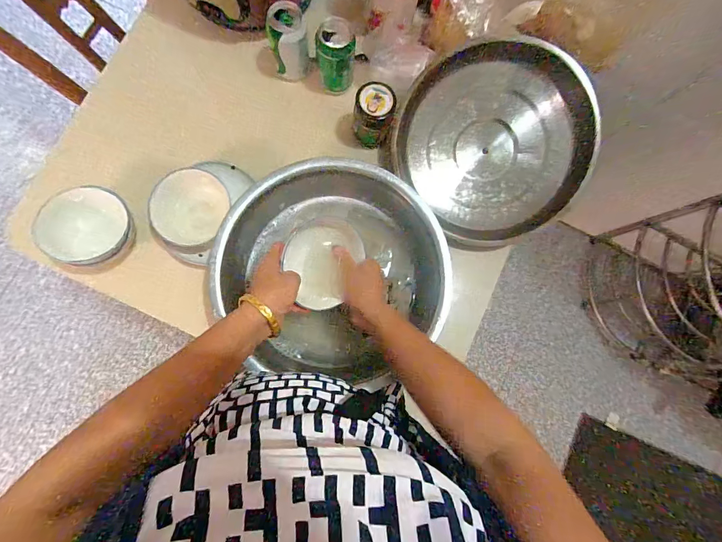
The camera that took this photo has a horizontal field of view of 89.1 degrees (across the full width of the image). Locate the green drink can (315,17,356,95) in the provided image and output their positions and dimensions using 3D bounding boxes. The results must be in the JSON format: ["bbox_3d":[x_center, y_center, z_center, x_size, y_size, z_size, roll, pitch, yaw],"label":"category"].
[{"bbox_3d":[-0.042,-0.367,0.624,0.062,0.122,0.062,1,82,-4],"label":"green drink can"}]

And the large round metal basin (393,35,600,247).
[{"bbox_3d":[0.232,-0.215,0.642,0.324,0.100,0.324,2,104,10],"label":"large round metal basin"}]

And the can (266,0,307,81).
[{"bbox_3d":[-0.123,-0.381,0.630,0.058,0.112,0.076,-7,83,-5],"label":"can"}]

